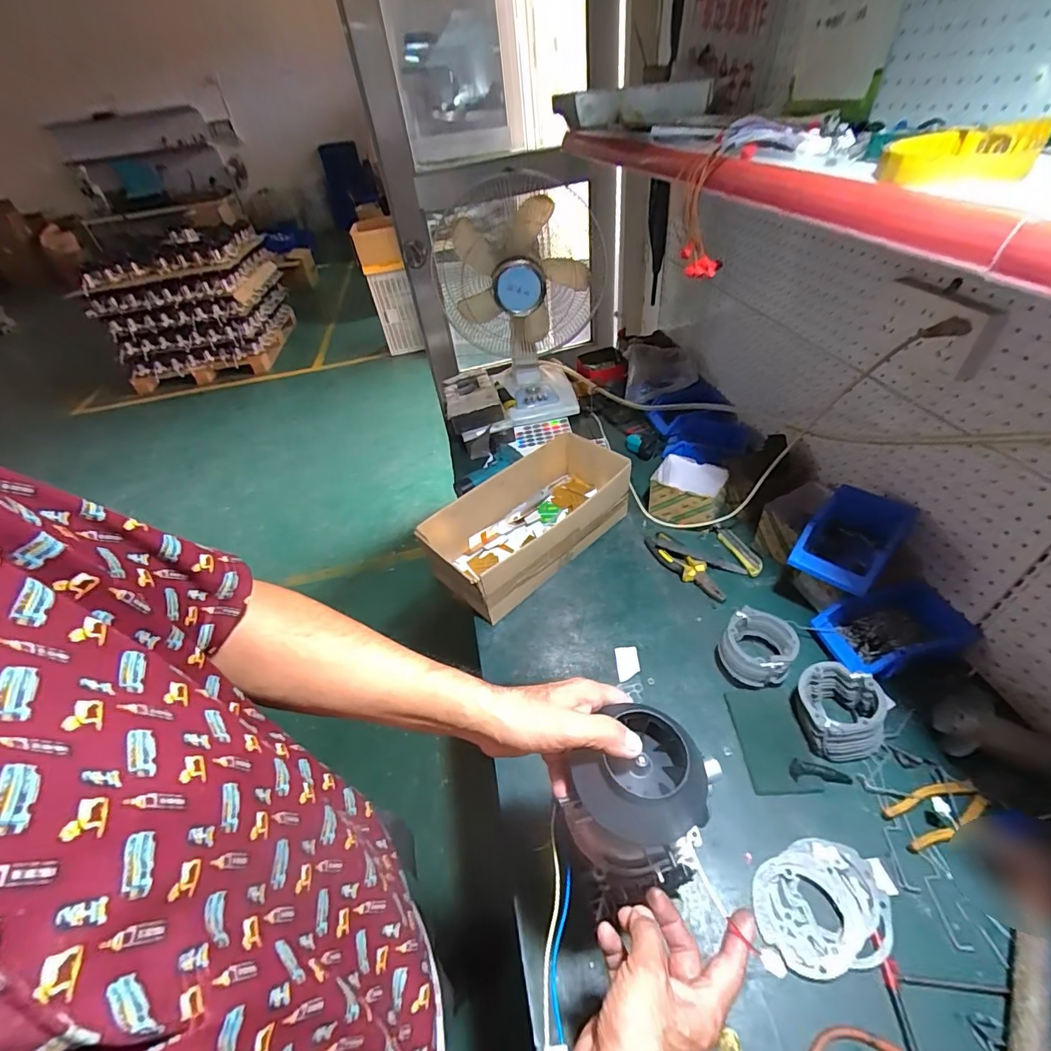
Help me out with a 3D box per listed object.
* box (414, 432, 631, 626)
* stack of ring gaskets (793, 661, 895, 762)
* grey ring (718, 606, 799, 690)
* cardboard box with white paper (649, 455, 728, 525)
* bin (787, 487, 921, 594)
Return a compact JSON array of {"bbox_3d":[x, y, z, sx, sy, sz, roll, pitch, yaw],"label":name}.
[{"bbox_3d":[0.014,-0.010,0.989,0.443,0.185,0.211,-33,49,-25],"label":"box"},{"bbox_3d":[0.446,0.261,0.669,0.117,0.074,0.131,31,55,34],"label":"stack of ring gaskets"},{"bbox_3d":[0.373,0.200,0.759,0.097,0.076,0.106,-4,43,4],"label":"grey ring"},{"bbox_3d":[0.358,-0.069,1.043,0.149,0.102,0.122,14,47,22],"label":"cardboard box with white paper"},{"bbox_3d":[0.528,0.021,0.762,0.177,0.075,0.121,-35,49,-26],"label":"bin"}]

